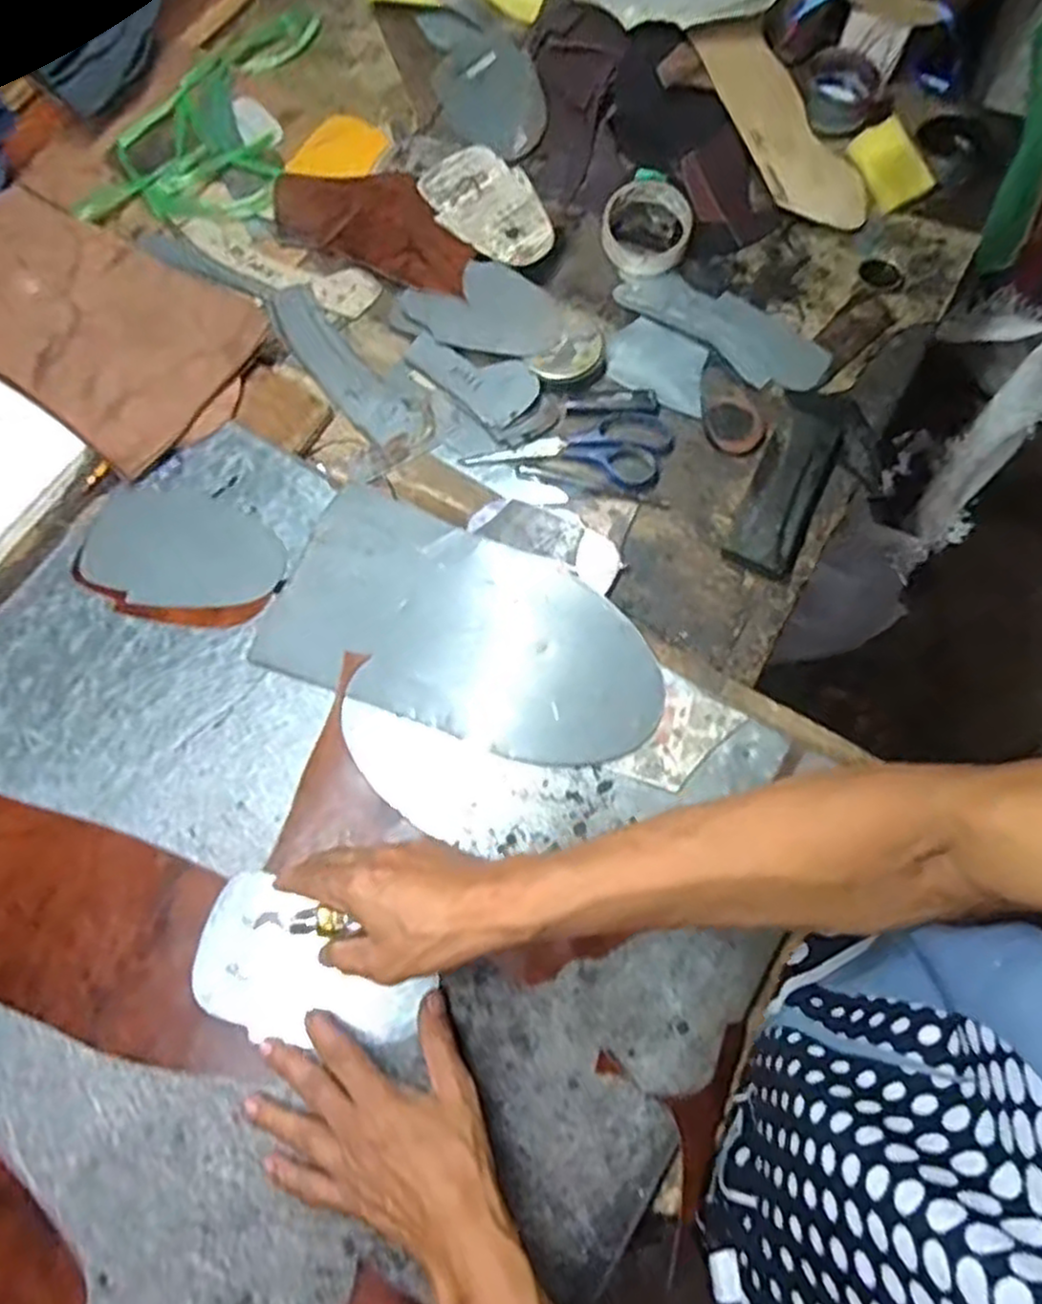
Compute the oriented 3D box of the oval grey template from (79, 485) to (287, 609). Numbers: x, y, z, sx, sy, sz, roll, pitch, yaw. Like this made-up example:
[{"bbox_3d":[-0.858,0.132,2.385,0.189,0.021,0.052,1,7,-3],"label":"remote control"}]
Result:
[{"bbox_3d":[-0.277,-0.086,0.619,0.166,0.004,0.103,6,71,3],"label":"oval grey template"}]

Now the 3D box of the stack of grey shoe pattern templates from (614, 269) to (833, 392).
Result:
[{"bbox_3d":[0.195,-0.314,0.722,0.206,0.005,0.078,39,76,15],"label":"stack of grey shoe pattern templates"}]

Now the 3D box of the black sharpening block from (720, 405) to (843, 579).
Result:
[{"bbox_3d":[0.225,-0.138,0.635,0.056,0.021,0.169,26,75,7],"label":"black sharpening block"}]

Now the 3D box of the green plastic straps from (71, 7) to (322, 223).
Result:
[{"bbox_3d":[-0.330,-0.575,0.803,0.181,0.031,0.332,3,73,0],"label":"green plastic straps"}]

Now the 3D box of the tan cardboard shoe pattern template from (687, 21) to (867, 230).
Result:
[{"bbox_3d":[0.260,-0.527,0.757,0.097,0.015,0.239,-36,92,-13],"label":"tan cardboard shoe pattern template"}]

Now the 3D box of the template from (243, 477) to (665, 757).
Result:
[{"bbox_3d":[-0.041,-0.017,0.580,0.302,0.008,0.159,20,75,10],"label":"template"}]

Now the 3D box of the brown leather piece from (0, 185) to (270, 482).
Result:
[{"bbox_3d":[-0.393,-0.293,0.672,0.307,0.032,0.181,31,75,8],"label":"brown leather piece"}]

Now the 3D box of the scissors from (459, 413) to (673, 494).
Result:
[{"bbox_3d":[0.042,-0.181,0.653,0.173,0.007,0.078,9,73,2],"label":"scissors"}]

